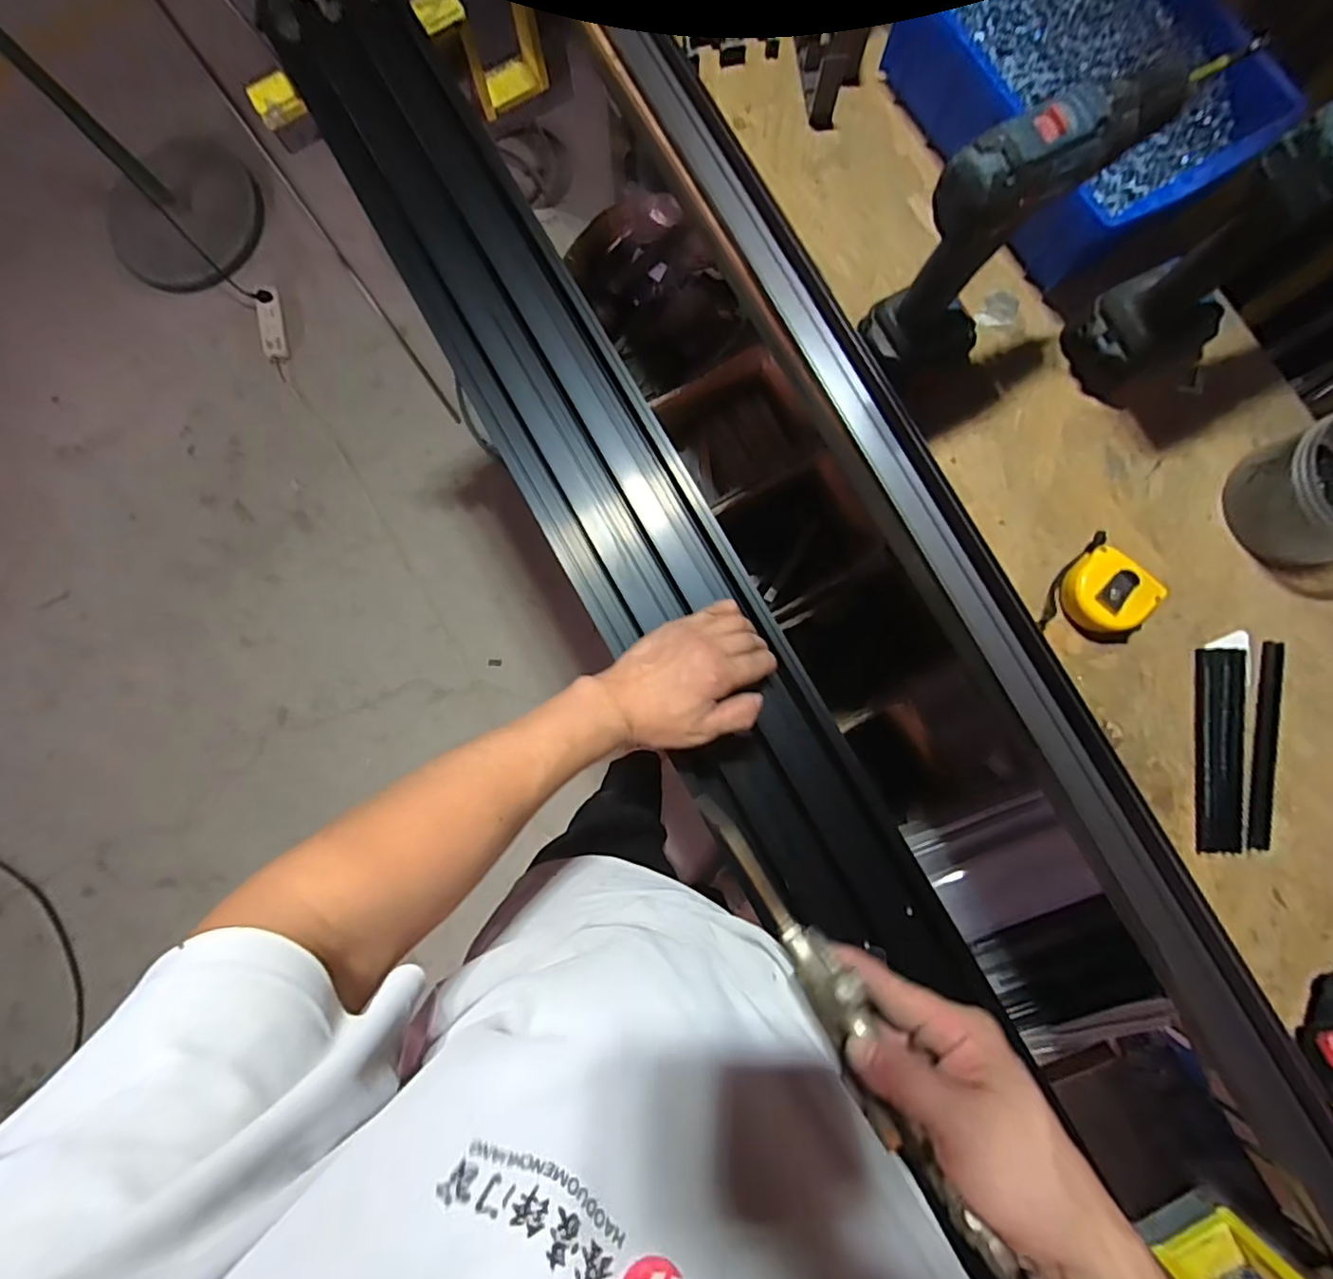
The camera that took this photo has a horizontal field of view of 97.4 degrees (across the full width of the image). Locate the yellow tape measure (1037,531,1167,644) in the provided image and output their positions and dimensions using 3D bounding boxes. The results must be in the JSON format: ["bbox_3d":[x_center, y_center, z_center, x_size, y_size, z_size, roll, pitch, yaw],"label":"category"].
[{"bbox_3d":[0.377,-0.039,0.500,0.074,0.035,0.086,28,84,3],"label":"yellow tape measure"}]

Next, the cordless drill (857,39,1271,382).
[{"bbox_3d":[0.240,-0.292,0.439,0.149,0.214,0.072,-33,84,-4],"label":"cordless drill"}]

